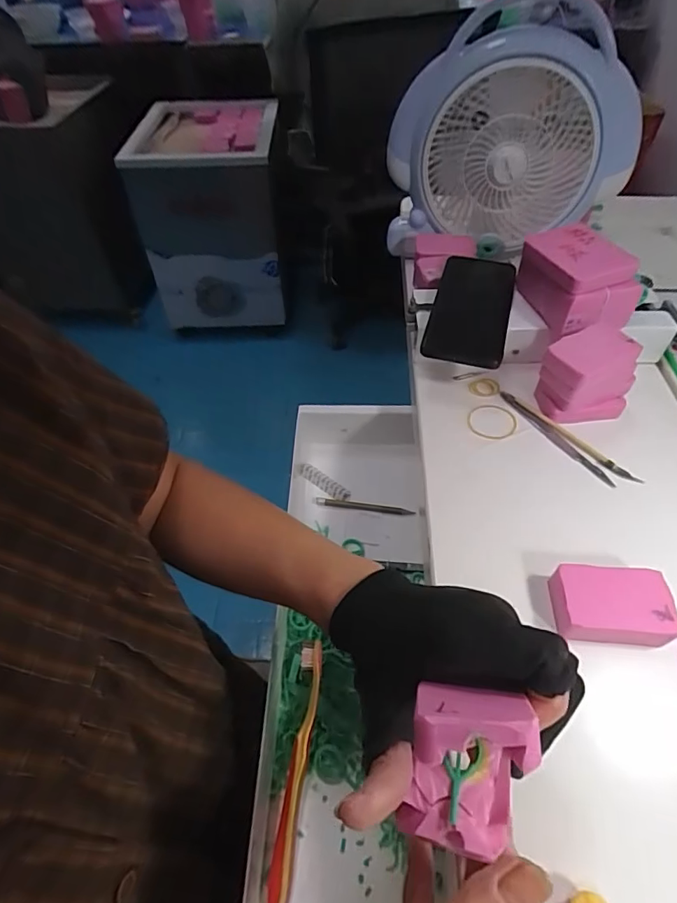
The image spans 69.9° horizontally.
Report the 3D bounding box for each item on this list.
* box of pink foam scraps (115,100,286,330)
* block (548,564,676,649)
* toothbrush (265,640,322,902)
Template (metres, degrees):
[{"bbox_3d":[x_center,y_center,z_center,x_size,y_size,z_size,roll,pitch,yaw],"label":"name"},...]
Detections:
[{"bbox_3d":[-0.391,-0.784,1.631,0.408,0.530,0.477,0,51,1],"label":"box of pink foam scraps"},{"bbox_3d":[0.184,0.105,0.333,0.076,0.024,0.048,3,51,4],"label":"block"},{"bbox_3d":[-0.032,0.240,0.372,0.018,0.013,0.183,4,51,5],"label":"toothbrush"}]

